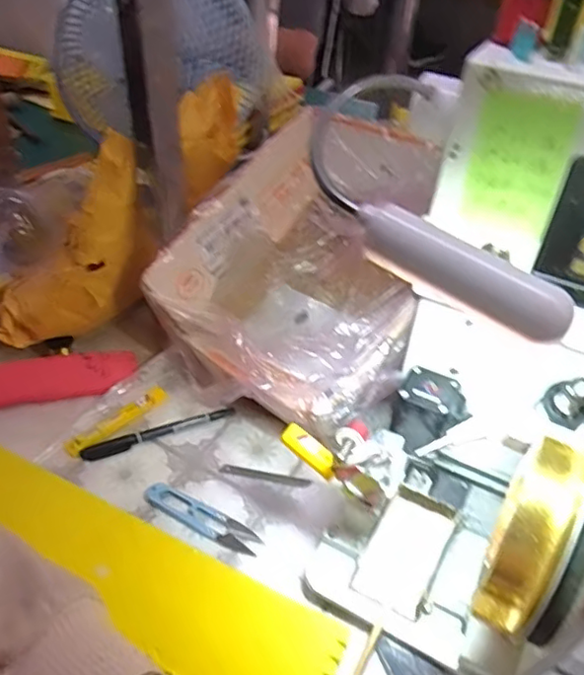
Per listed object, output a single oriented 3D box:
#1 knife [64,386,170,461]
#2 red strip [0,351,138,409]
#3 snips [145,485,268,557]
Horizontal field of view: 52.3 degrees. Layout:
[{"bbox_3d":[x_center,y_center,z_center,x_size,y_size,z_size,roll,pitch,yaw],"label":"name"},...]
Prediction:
[{"bbox_3d":[-0.158,0.074,0.540,0.019,0.004,0.102,32,48,28],"label":"knife"},{"bbox_3d":[-0.248,0.041,0.558,0.193,0.010,0.043,-8,72,-13],"label":"red strip"},{"bbox_3d":[-0.072,0.144,0.474,0.100,0.008,0.021,22,44,19],"label":"snips"}]

